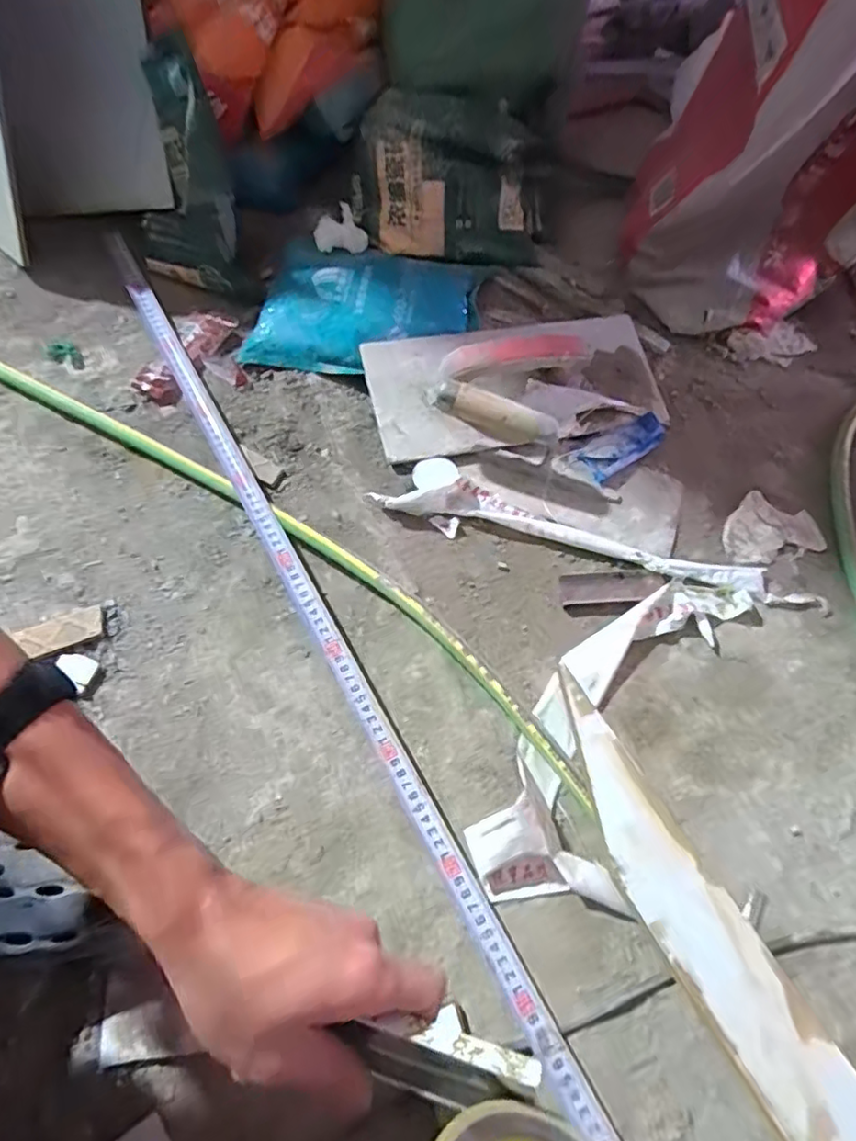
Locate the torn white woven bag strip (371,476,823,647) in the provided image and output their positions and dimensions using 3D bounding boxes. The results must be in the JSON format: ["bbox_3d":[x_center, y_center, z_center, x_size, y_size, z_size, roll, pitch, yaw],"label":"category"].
[{"bbox_3d":[0.172,-0.019,0.584,0.436,0.034,0.083,18,66,6],"label":"torn white woven bag strip"}]

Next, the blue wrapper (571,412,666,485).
[{"bbox_3d":[0.211,-0.137,0.645,0.102,0.013,0.046,-33,71,-16],"label":"blue wrapper"}]

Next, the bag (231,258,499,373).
[{"bbox_3d":[-0.068,-0.296,0.679,0.296,0.051,0.133,-14,67,-9],"label":"bag"}]

